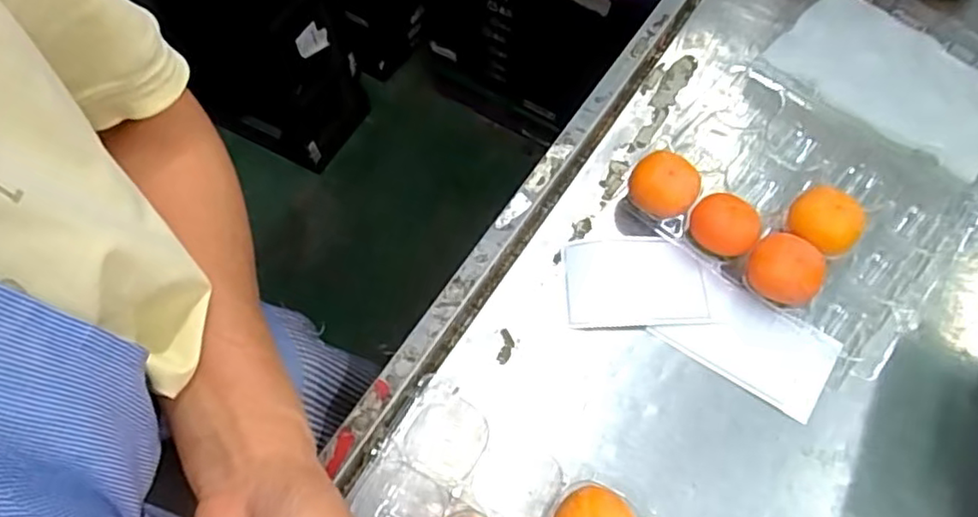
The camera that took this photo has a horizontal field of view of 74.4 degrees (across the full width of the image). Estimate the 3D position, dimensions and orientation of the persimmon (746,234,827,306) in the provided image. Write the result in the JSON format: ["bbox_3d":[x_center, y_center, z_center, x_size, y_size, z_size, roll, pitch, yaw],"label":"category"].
[{"bbox_3d":[0.210,0.010,0.461,0.048,0.040,0.041,35,70,18],"label":"persimmon"}]

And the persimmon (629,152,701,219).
[{"bbox_3d":[0.136,-0.053,0.501,0.048,0.048,0.043,28,68,15],"label":"persimmon"}]

